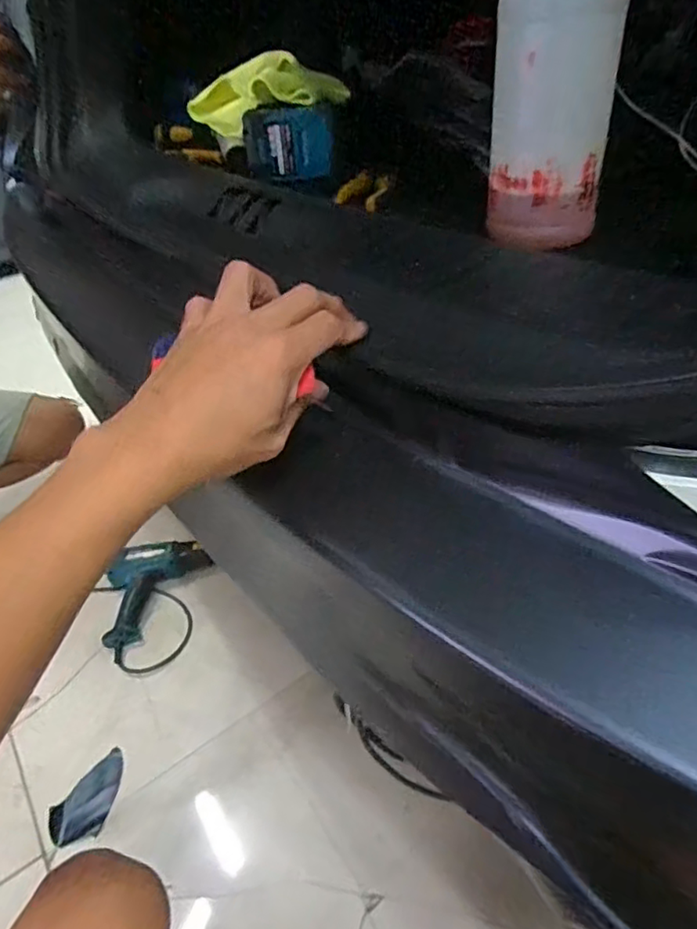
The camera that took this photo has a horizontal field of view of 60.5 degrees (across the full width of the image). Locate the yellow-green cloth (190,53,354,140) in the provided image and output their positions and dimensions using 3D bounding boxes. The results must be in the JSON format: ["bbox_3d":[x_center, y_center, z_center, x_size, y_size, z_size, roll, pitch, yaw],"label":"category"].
[{"bbox_3d":[-0.111,-0.462,0.758,0.104,0.077,0.194,-32,44,-28],"label":"yellow-green cloth"}]

